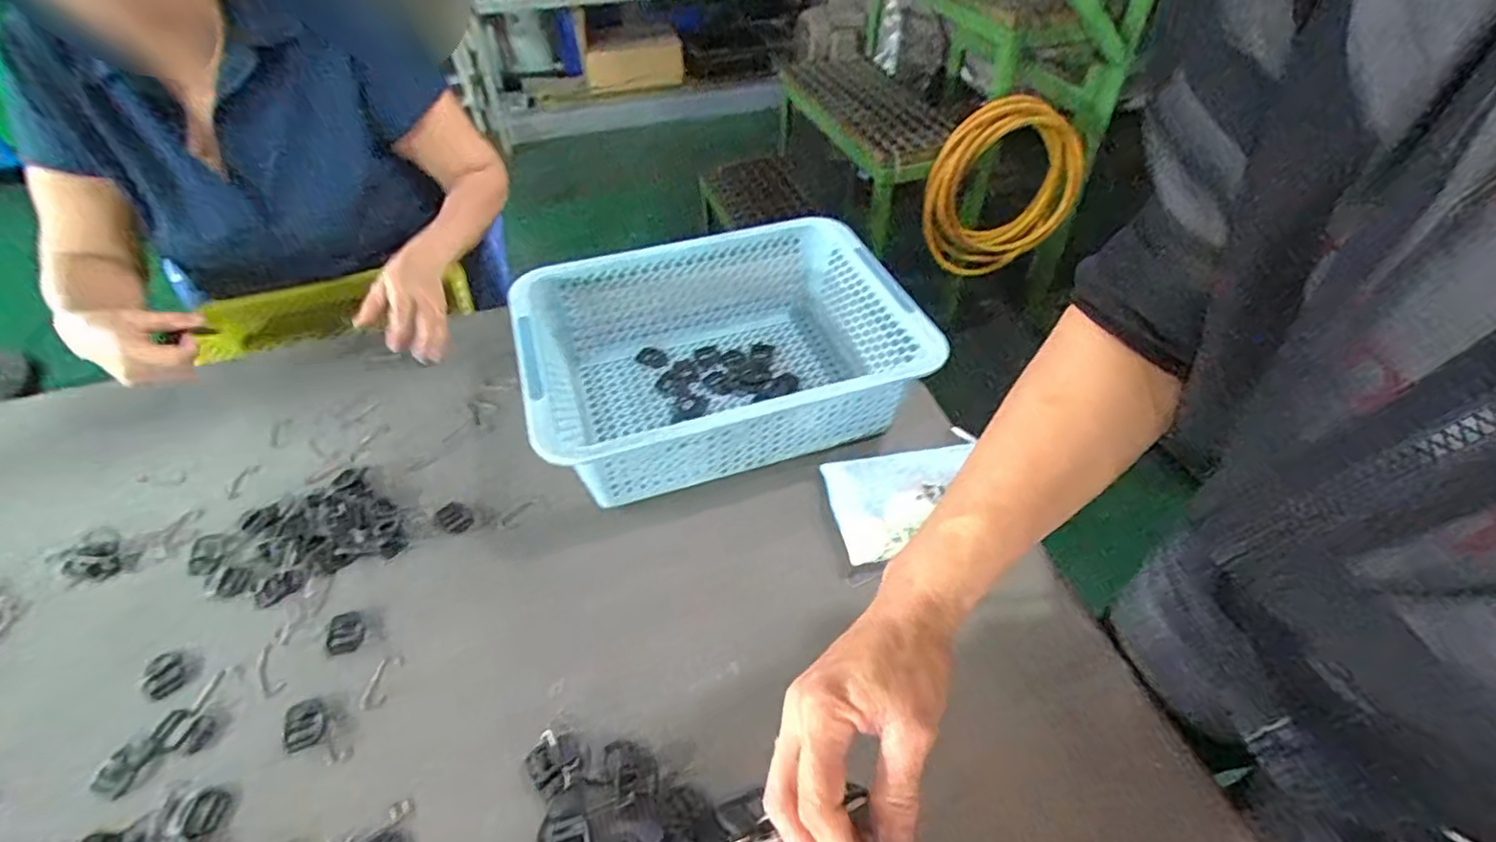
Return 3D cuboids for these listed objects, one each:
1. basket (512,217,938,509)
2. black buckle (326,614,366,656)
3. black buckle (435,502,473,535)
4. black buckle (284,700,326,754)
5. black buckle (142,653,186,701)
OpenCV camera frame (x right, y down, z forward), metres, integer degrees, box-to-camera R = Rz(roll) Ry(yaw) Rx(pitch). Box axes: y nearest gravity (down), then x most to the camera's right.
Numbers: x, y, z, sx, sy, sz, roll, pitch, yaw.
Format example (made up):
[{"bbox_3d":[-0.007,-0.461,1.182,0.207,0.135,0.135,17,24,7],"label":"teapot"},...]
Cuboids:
[{"bbox_3d":[-0.029,-0.073,0.687,0.375,0.110,0.281,-16,48,-12],"label":"basket"},{"bbox_3d":[-0.337,0.178,0.543,0.028,0.004,0.037,-15,48,-11],"label":"black buckle"},{"bbox_3d":[-0.283,0.093,0.626,0.026,0.005,0.037,-37,55,-28],"label":"black buckle"},{"bbox_3d":[-0.336,0.229,0.490,0.028,0.004,0.036,-20,49,-16],"label":"black buckle"},{"bbox_3d":[-0.467,0.203,0.515,0.029,0.004,0.041,-32,53,-25],"label":"black buckle"}]

